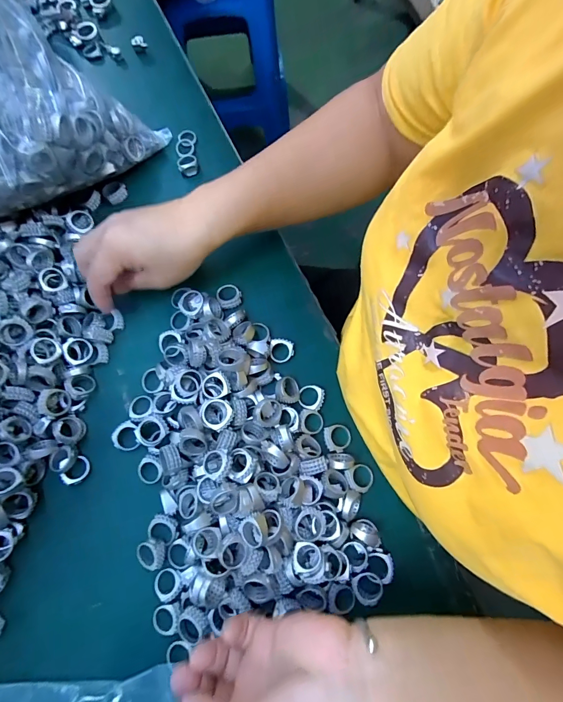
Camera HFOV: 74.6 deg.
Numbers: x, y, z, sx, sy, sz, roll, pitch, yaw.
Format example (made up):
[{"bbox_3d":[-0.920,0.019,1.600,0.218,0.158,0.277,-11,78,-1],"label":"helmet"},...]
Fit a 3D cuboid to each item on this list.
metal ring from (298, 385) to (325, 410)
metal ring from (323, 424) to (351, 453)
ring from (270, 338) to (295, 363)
[{"bbox_3d":[0.027,0.042,0.335,0.023,0.006,0.023,0,75,-1],"label":"metal ring"},{"bbox_3d":[0.050,0.078,0.327,0.024,0.004,0.024,0,75,-1],"label":"metal ring"},{"bbox_3d":[0.001,-0.001,0.347,0.023,0.006,0.023,0,75,-1],"label":"ring"}]

